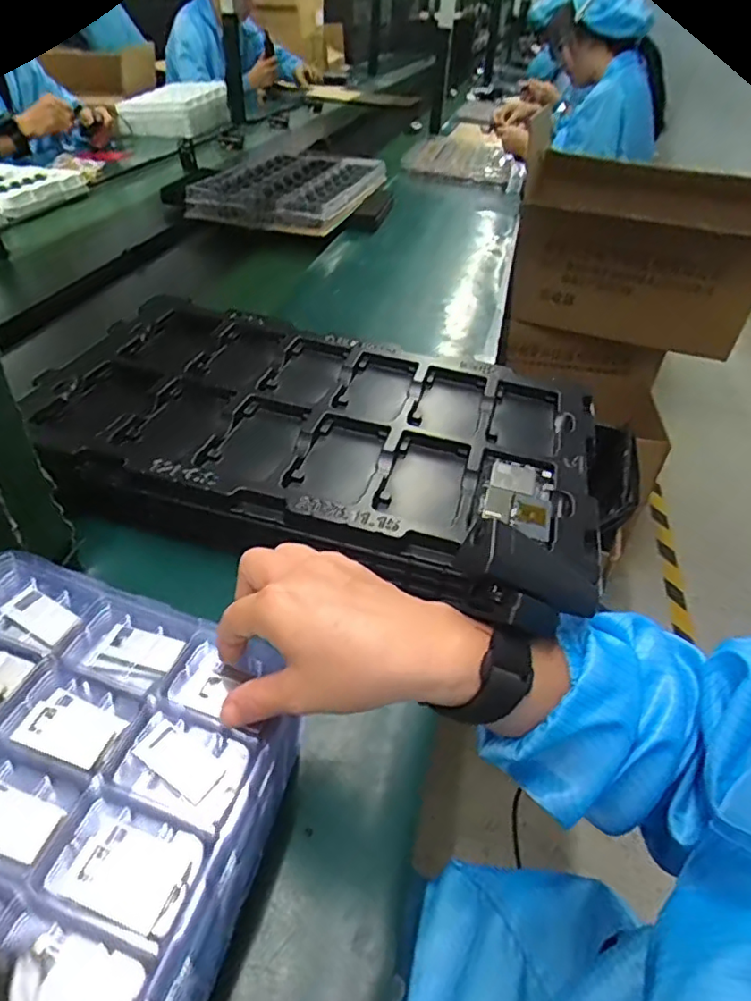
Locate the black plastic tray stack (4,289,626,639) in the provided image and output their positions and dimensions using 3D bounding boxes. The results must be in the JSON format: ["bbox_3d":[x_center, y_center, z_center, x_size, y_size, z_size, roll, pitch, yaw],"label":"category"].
[{"bbox_3d":[-0.043,-0.074,0.613,0.571,0.066,0.347,15,42,13],"label":"black plastic tray stack"}]

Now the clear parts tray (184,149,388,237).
[{"bbox_3d":[-0.169,-0.739,1.342,0.290,0.047,0.494,14,42,12],"label":"clear parts tray"}]

